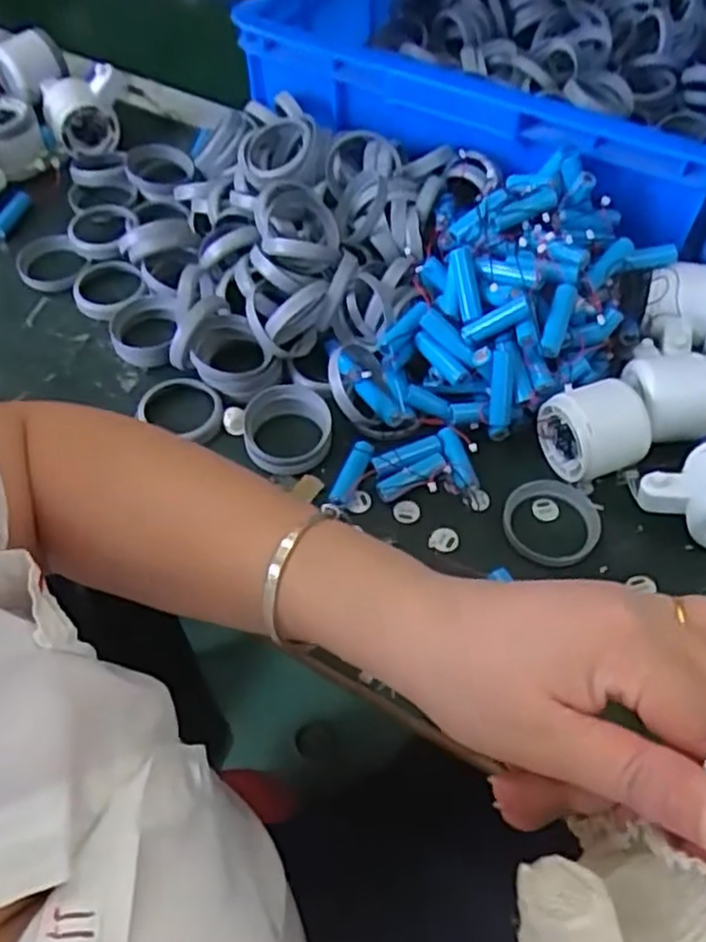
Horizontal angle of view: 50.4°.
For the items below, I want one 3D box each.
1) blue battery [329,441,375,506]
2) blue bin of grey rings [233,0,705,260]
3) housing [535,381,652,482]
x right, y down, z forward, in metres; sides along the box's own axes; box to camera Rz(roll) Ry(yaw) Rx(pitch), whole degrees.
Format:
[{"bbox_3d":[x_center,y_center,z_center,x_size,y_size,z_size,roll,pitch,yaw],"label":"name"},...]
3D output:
[{"bbox_3d":[-0.001,0.002,0.486,0.012,0.011,0.044,32,98,19],"label":"blue battery"},{"bbox_3d":[0.194,-0.444,0.700,0.399,0.113,0.568,29,62,17],"label":"blue bin of grey rings"},{"bbox_3d":[0.154,-0.024,0.482,0.054,0.044,0.053,-18,59,-10],"label":"housing"}]

